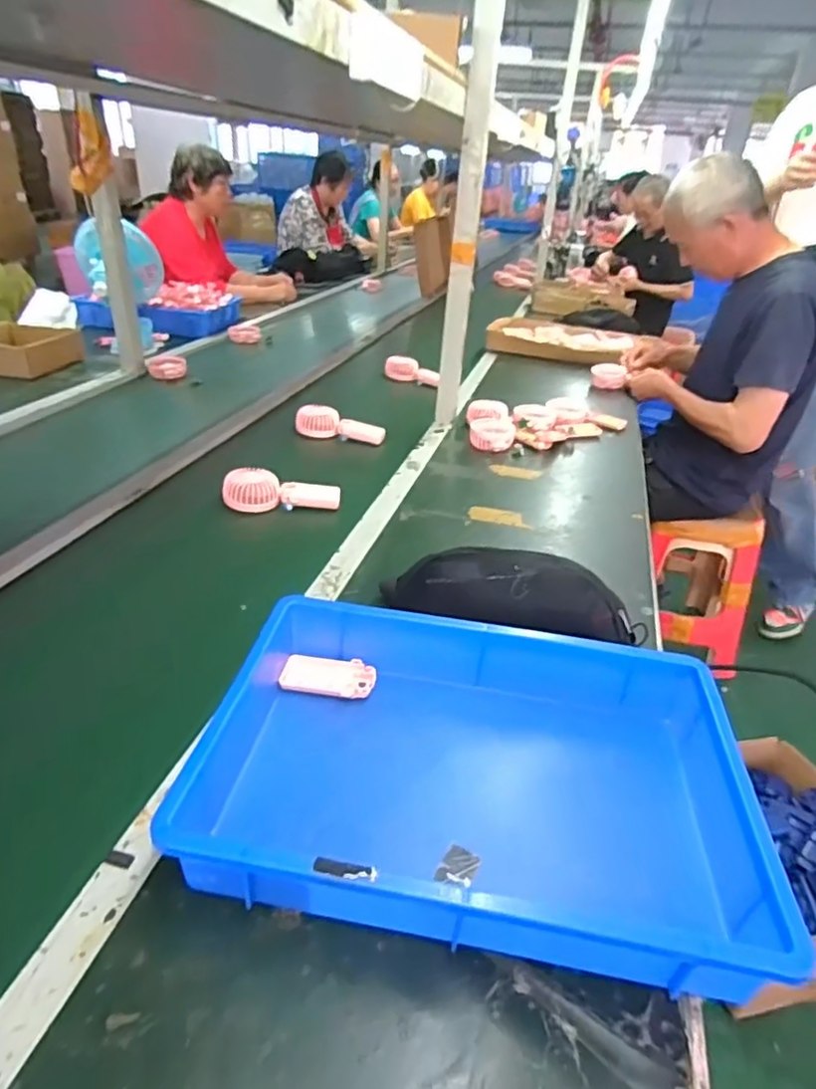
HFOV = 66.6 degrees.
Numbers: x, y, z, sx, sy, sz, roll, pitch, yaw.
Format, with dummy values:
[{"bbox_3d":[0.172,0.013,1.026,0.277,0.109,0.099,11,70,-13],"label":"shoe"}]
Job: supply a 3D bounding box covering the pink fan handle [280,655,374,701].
[{"bbox_3d":[-0.083,0.140,0.648,0.095,0.015,0.051,5,31,4],"label":"pink fan handle"}]

